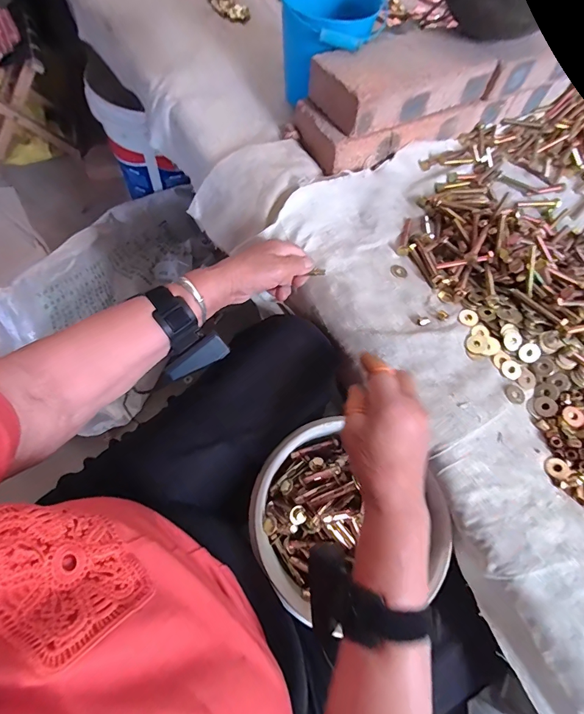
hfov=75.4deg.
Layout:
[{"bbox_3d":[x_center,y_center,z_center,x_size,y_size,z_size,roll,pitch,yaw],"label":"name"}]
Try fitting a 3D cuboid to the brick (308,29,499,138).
[{"bbox_3d":[0.150,-0.385,0.516,0.239,0.052,0.113,-25,70,-16],"label":"brick"}]

